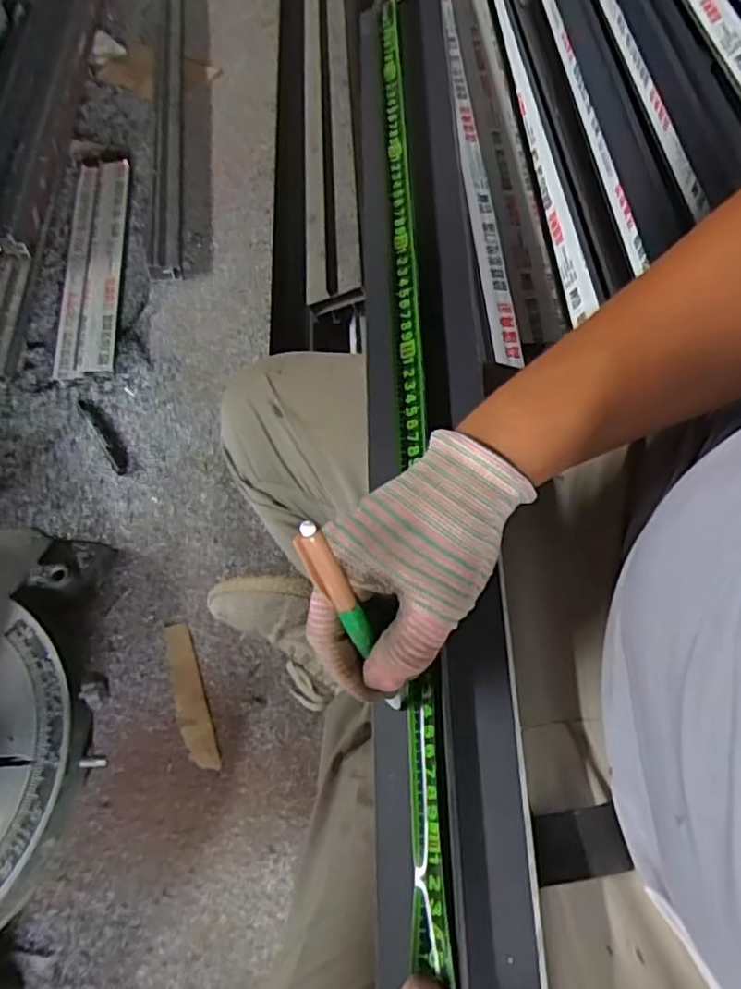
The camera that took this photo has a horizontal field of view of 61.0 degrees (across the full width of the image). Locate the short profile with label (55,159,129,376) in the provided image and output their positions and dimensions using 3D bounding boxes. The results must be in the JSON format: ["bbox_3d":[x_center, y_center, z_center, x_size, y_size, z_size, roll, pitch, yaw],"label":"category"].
[{"bbox_3d":[-0.423,-0.362,0.960,0.087,0.028,0.461,-7,62,-3],"label":"short profile with label"}]

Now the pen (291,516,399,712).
[{"bbox_3d":[-0.007,0.066,0.310,0.012,0.131,0.009,-35,31,-16],"label":"pen"}]

